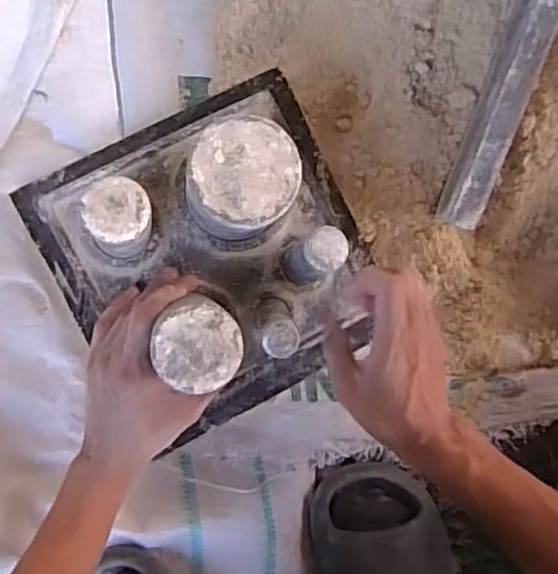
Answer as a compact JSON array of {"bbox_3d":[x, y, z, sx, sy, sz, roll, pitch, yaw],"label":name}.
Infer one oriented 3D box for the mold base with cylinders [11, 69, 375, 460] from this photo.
[{"bbox_3d":[-0.043,-0.022,0.474,0.233,0.113,0.230,-28,95,-7],"label":"mold base with cylinders"}]

